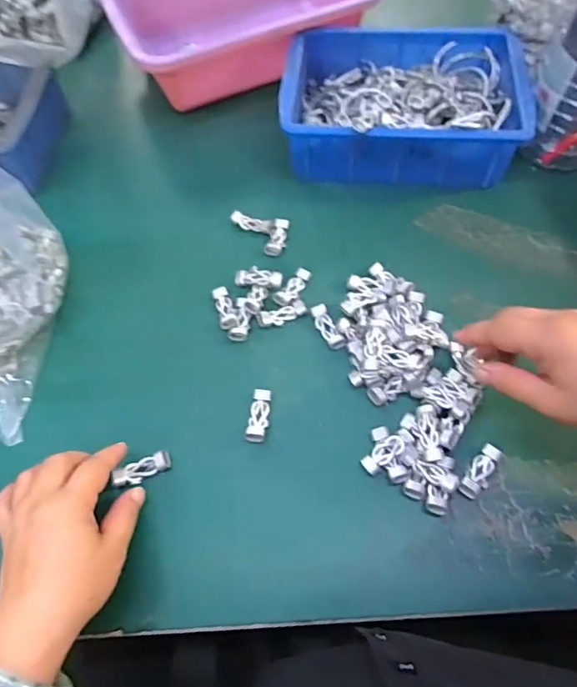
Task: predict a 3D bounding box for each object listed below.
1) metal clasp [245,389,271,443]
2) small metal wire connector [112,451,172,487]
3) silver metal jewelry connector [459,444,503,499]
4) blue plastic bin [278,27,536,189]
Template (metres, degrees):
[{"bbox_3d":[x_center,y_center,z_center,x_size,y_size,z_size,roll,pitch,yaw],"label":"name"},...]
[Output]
[{"bbox_3d":[-0.024,0.059,0.393,0.016,0.009,0.045,7,62,6],"label":"metal clasp"},{"bbox_3d":[-0.114,0.098,0.376,0.043,0.009,0.016,-22,63,-13],"label":"small metal wire connector"},{"bbox_3d":[0.147,0.098,0.365,0.017,0.011,0.044,33,67,18],"label":"silver metal jewelry connector"},{"bbox_3d":[0.121,-0.262,0.526,0.239,0.077,0.180,3,62,4],"label":"blue plastic bin"}]

